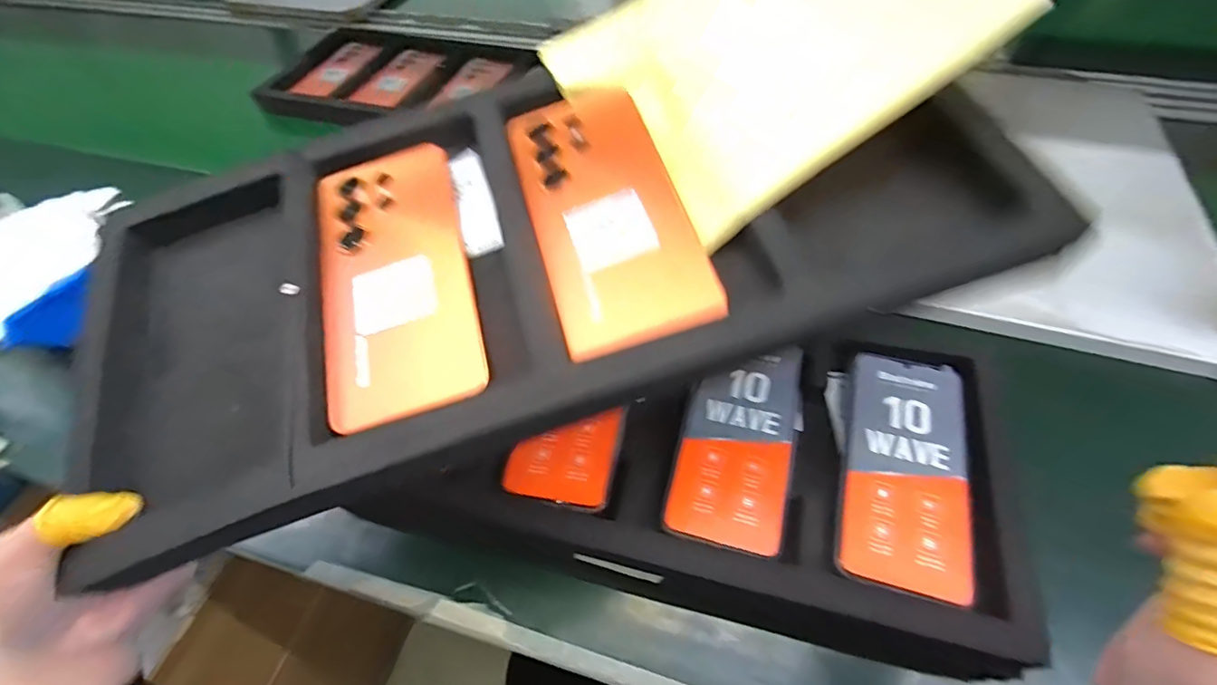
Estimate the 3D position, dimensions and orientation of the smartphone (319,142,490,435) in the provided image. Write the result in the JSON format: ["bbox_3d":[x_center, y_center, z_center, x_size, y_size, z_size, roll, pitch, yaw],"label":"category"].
[{"bbox_3d":[-0.114,-0.038,0.284,0.076,0.005,0.170,-16,62,-5],"label":"smartphone"}]

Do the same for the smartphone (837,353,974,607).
[{"bbox_3d":[0.205,0.082,0.364,0.075,0.015,0.166,14,56,12],"label":"smartphone"}]

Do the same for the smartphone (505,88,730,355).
[{"bbox_3d":[-0.002,-0.072,0.280,0.076,0.005,0.169,-18,61,1],"label":"smartphone"}]

